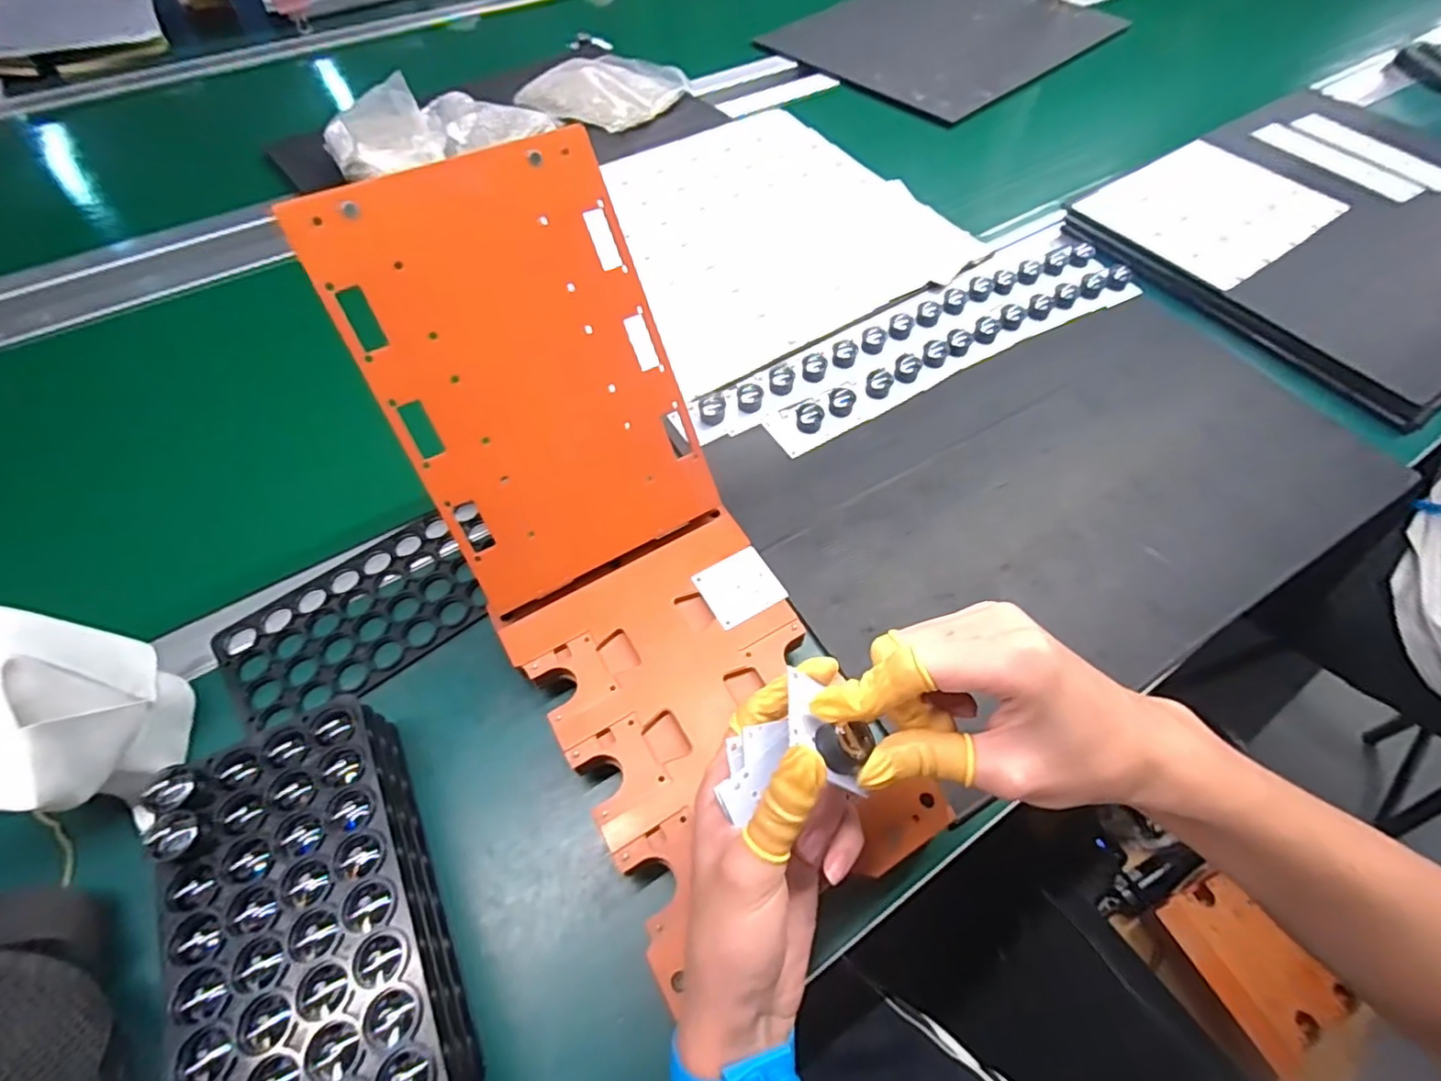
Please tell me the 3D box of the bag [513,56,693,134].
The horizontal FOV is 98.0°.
[{"bbox_3d":[-0.143,-0.584,0.807,0.188,0.026,0.155,-40,67,-22],"label":"bag"}]

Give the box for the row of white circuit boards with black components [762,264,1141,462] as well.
[{"bbox_3d":[0.220,-0.173,0.556,0.399,0.018,0.044,-27,62,-16],"label":"row of white circuit boards with black components"}]

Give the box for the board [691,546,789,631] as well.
[{"bbox_3d":[0.013,0.029,0.407,0.049,0.004,0.045,-27,62,-16],"label":"board"}]

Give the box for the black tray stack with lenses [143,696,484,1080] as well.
[{"bbox_3d":[-0.199,0.188,0.306,0.102,0.066,0.197,-25,62,-15],"label":"black tray stack with lenses"}]

